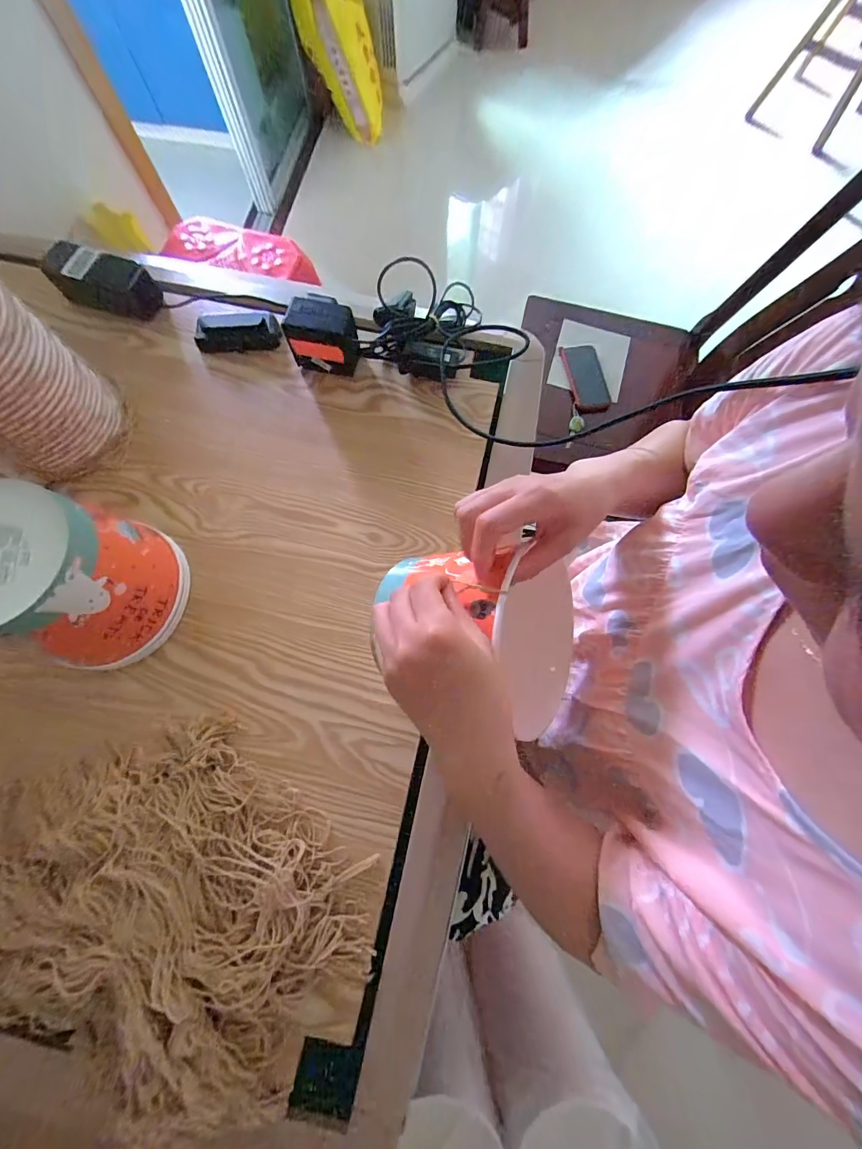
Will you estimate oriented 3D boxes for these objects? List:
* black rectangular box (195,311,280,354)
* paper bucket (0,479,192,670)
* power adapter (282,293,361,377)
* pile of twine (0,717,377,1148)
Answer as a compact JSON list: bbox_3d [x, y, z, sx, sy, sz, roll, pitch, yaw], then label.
[{"bbox_3d":[-0.262,-0.329,0.566,0.110,0.030,0.047,-2,73,-1],"label":"black rectangular box"},{"bbox_3d":[-0.340,0.004,0.399,0.134,0.160,0.152,-3,73,-1],"label":"paper bucket"},{"bbox_3d":[-0.132,-0.302,0.530,0.088,0.077,0.050,10,73,2],"label":"power adapter"},{"bbox_3d":[-0.252,0.286,0.368,0.394,0.059,0.286,15,74,4],"label":"pile of twine"}]

